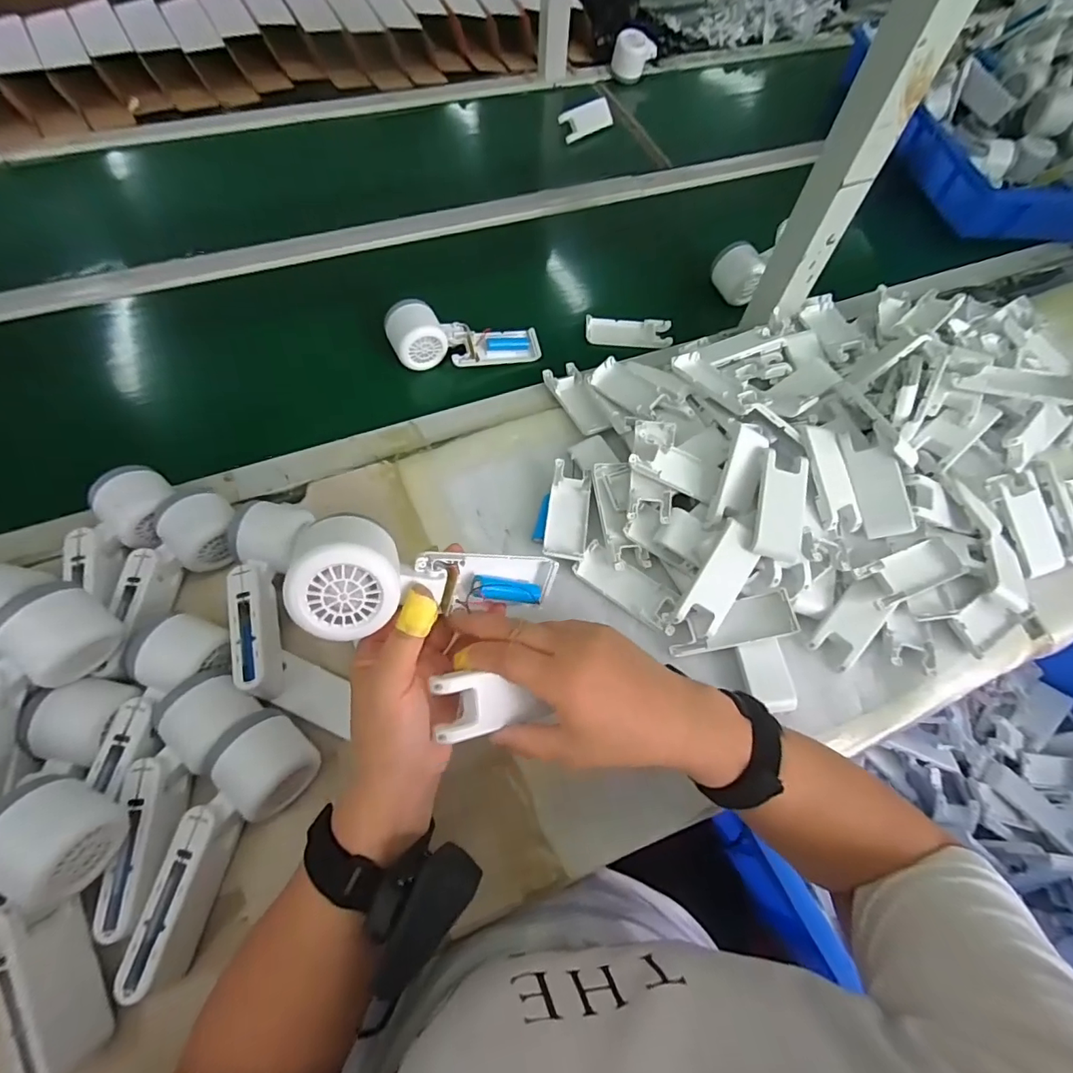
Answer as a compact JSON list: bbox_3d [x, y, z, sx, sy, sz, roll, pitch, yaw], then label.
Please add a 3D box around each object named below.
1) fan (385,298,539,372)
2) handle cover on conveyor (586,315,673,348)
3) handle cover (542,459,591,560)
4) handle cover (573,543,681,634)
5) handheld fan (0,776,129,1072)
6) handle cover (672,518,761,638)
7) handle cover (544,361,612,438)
[{"bbox_3d":[-0.083,-0.224,0.592,0.171,0.045,0.062,1,62,-17],"label":"fan"},{"bbox_3d":[0.114,-0.254,0.636,0.104,0.013,0.040,5,63,-1],"label":"handle cover on conveyor"},{"bbox_3d":[0.031,-0.024,0.495,0.038,0.014,0.101,8,63,1],"label":"handle cover"},{"bbox_3d":[0.086,0.046,0.473,0.101,0.013,0.038,35,66,14],"label":"handle cover"},{"bbox_3d":[-0.290,0.237,0.310,0.057,0.062,0.169,-6,89,-6],"label":"handheld fan"},{"bbox_3d":[0.161,0.037,0.448,0.041,0.014,0.098,28,92,11],"label":"handle cover"},{"bbox_3d":[0.045,-0.151,0.561,0.040,0.019,0.107,-18,65,-12],"label":"handle cover"}]

